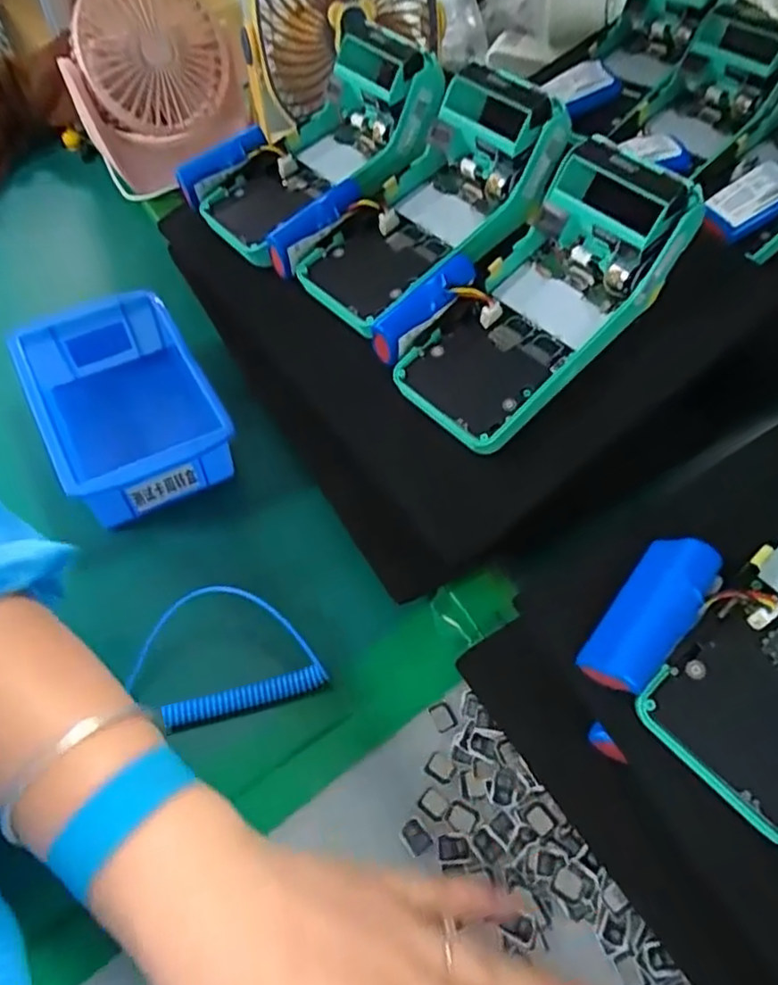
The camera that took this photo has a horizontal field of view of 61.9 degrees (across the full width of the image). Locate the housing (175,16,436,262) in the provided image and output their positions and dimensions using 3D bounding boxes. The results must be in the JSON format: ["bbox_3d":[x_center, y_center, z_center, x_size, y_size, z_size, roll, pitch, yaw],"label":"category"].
[{"bbox_3d":[-0.046,-0.221,0.425,0.178,0.057,0.117,-31,58,6],"label":"housing"}]

